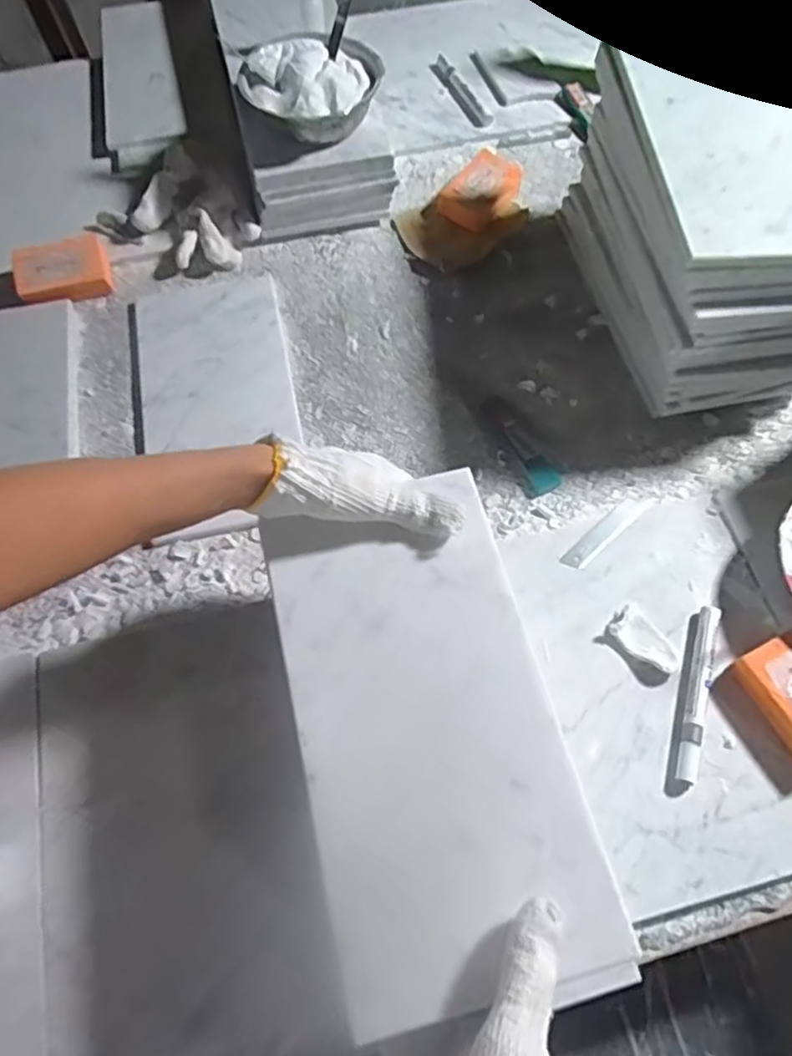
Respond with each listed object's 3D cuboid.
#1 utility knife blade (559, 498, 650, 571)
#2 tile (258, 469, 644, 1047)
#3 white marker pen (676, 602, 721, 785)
[{"bbox_3d":[0.192,0.003,0.607,0.105,0.004,0.022,-38,56,-20],"label":"utility knife blade"},{"bbox_3d":[0.016,0.111,0.393,0.151,0.007,0.290,-13,62,-6],"label":"tile"},{"bbox_3d":[0.243,0.130,0.529,0.016,0.016,0.141,16,63,10],"label":"white marker pen"}]

